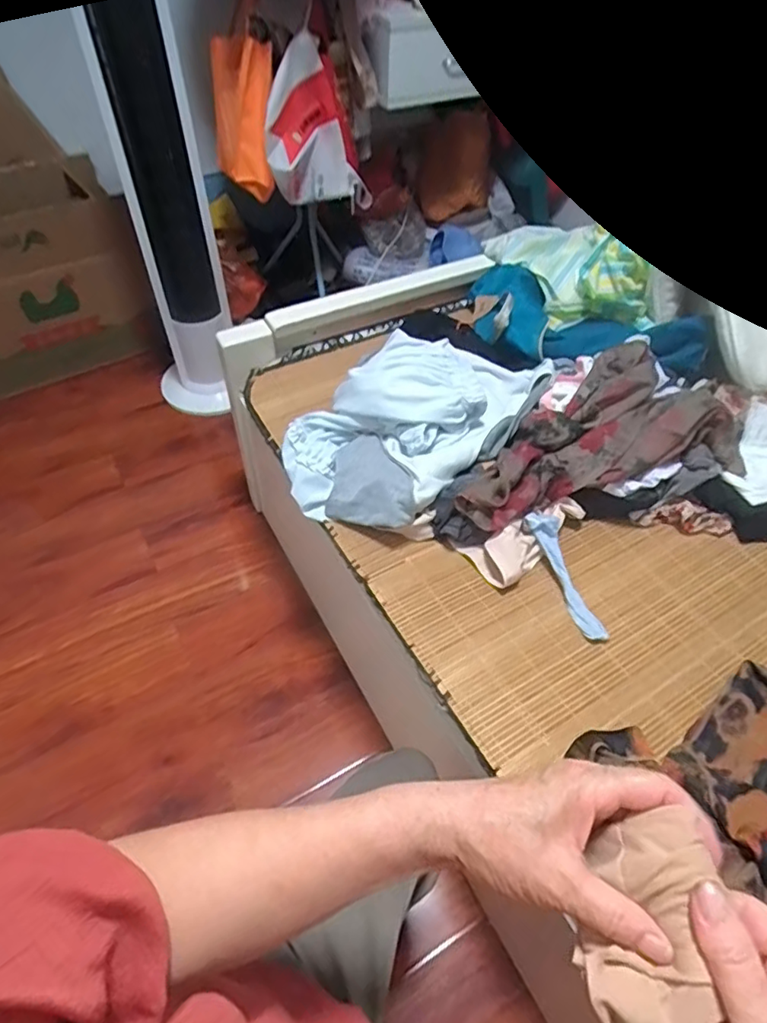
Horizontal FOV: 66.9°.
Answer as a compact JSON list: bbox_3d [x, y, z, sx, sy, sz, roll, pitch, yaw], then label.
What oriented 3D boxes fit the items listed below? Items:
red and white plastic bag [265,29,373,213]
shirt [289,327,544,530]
[{"bbox_3d":[-0.154,-0.908,1.411,0.229,0.324,0.202,0,50,-1],"label":"red and white plastic bag"},{"bbox_3d":[0.052,-0.143,0.902,0.399,0.138,0.243,-34,58,-26],"label":"shirt"}]

